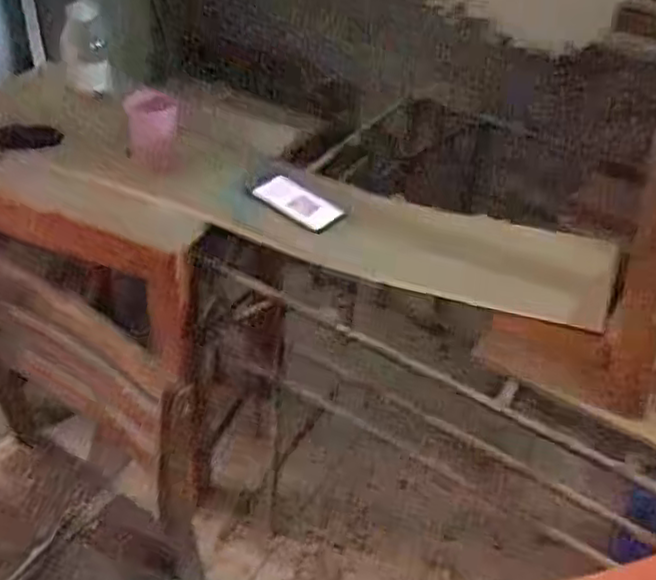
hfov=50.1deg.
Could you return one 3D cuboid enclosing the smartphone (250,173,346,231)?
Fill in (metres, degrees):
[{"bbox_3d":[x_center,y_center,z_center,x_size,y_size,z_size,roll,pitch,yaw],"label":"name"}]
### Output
[{"bbox_3d":[-0.047,-0.145,1.156,0.164,0.015,0.071,31,47,26],"label":"smartphone"}]

